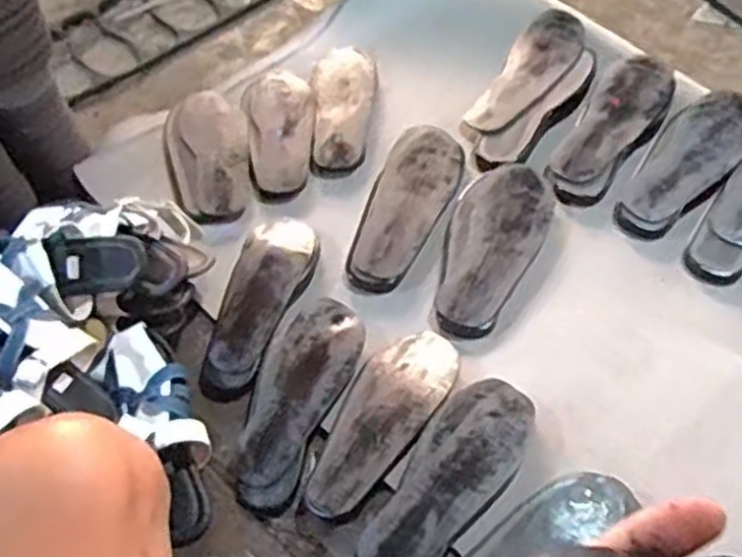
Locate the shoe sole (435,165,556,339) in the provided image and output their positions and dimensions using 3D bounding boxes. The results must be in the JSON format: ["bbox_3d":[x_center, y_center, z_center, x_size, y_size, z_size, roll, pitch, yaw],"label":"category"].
[{"bbox_3d":[0.147,-0.044,0.963,0.116,0.021,0.265,22,59,19],"label":"shoe sole"}]

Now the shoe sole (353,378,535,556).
[{"bbox_3d":[0.082,0.203,0.768,0.094,0.046,0.227,28,62,23],"label":"shoe sole"}]

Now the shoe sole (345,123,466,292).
[{"bbox_3d":[0.047,-0.098,1.013,0.102,0.019,0.268,18,58,18],"label":"shoe sole"}]

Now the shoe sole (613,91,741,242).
[{"bbox_3d":[0.415,-0.149,1.003,0.100,0.042,0.262,34,64,26],"label":"shoe sole"}]

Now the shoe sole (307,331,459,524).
[{"bbox_3d":[0.014,0.150,0.821,0.098,0.042,0.232,22,60,20],"label":"shoe sole"}]

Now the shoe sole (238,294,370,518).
[{"bbox_3d":[-0.084,0.133,0.853,0.096,0.023,0.247,16,58,16],"label":"shoe sole"}]

